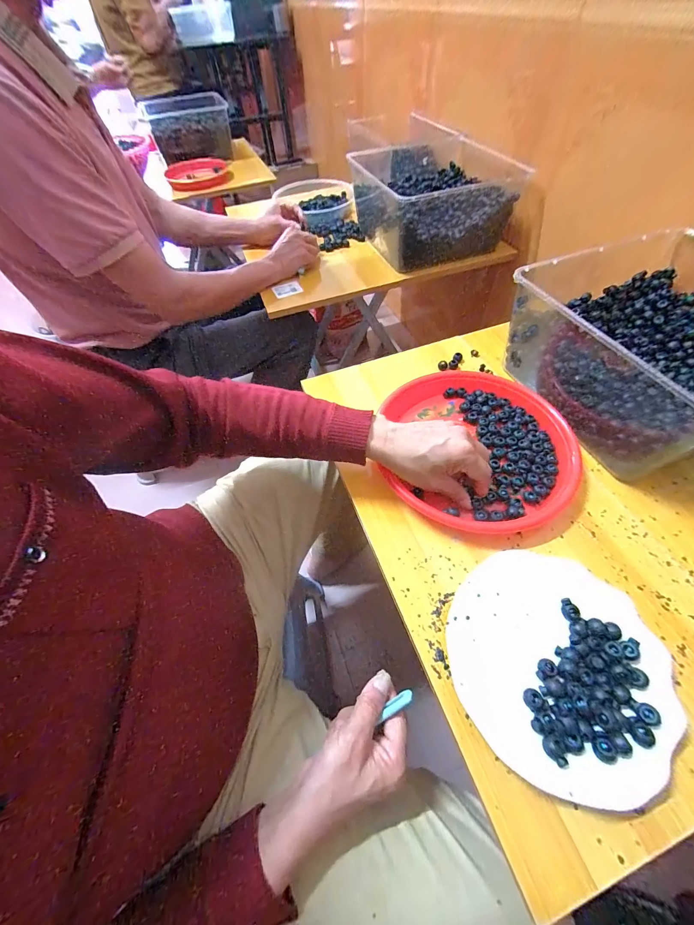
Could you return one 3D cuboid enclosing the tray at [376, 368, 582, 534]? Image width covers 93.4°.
[{"bbox_3d":[0.175,-0.023,0.439,0.246,0.032,0.258,-2,56,2],"label":"tray"}]

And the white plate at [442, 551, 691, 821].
[{"bbox_3d":[0.186,0.181,0.300,0.179,0.027,0.180,-2,56,2],"label":"white plate"}]

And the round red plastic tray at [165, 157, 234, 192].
[{"bbox_3d":[-0.503,-0.981,1.113,0.208,0.045,0.238,-21,57,-11],"label":"round red plastic tray"}]

